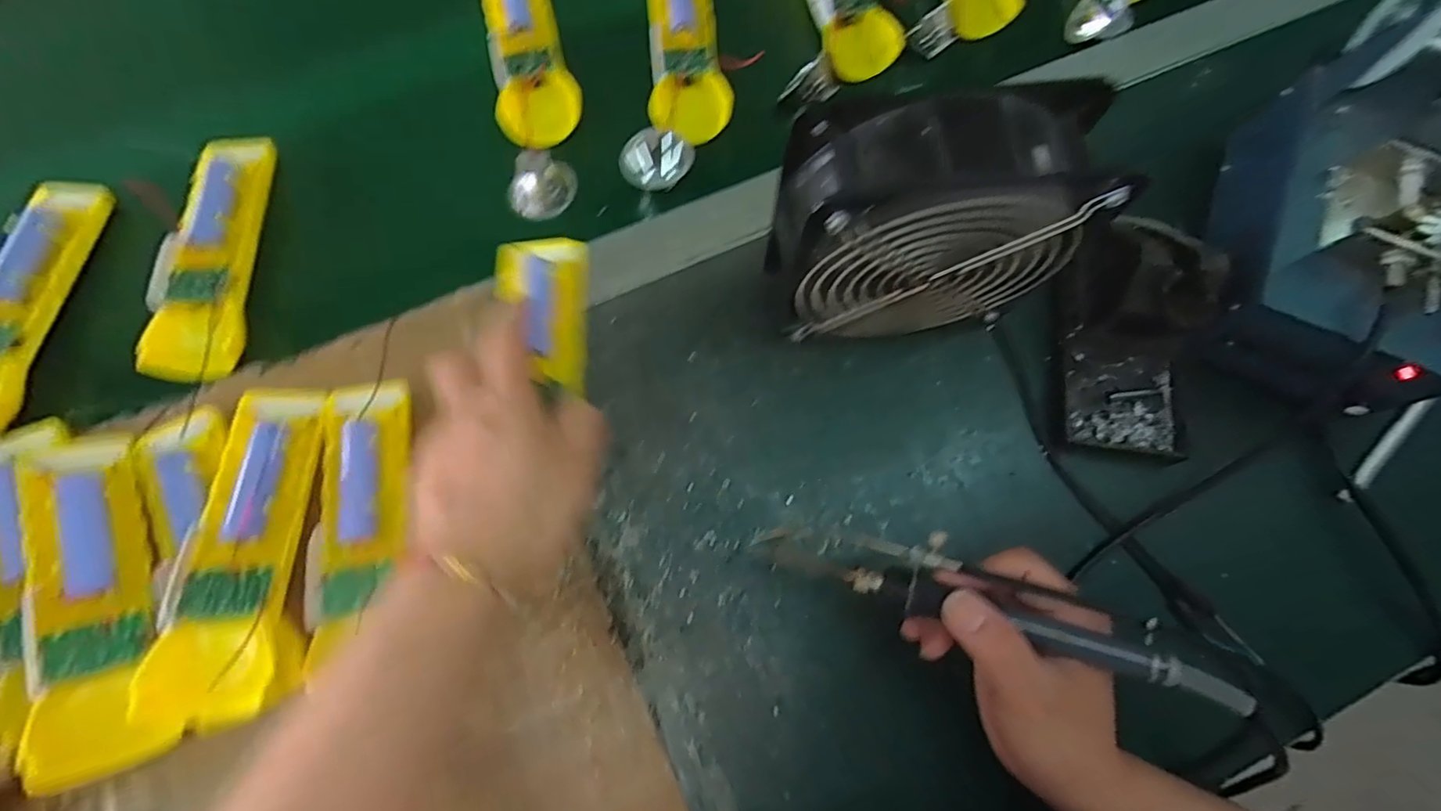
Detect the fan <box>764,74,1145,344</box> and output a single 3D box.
[{"bbox_3d":[0.093,-0.082,0.315,0.143,0.164,0.050,-3,73,-3],"label":"fan"}]

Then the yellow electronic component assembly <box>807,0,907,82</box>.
[{"bbox_3d":[0.082,-0.299,0.430,0.048,0.026,0.146,-16,74,-6],"label":"yellow electronic component assembly"}]

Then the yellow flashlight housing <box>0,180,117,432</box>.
[{"bbox_3d":[-0.428,-0.065,0.370,0.045,0.032,0.163,6,73,0],"label":"yellow flashlight housing"}]

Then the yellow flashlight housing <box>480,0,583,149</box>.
[{"bbox_3d":[-0.133,-0.247,0.422,0.052,0.026,0.150,-13,74,-6],"label":"yellow flashlight housing"}]

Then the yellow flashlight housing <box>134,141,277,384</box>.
[{"bbox_3d":[-0.317,-0.095,0.380,0.048,0.027,0.165,-2,73,-2],"label":"yellow flashlight housing"}]

